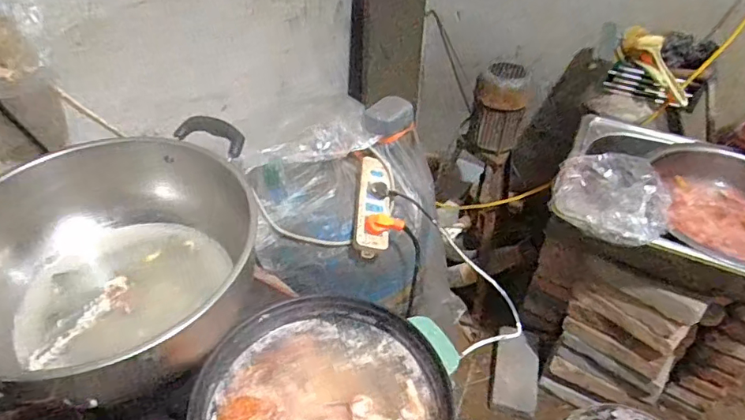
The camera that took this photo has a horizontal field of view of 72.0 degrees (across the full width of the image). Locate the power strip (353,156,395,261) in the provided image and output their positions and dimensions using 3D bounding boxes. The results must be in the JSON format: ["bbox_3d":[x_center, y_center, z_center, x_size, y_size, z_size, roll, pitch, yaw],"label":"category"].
[{"bbox_3d":[0.004,-0.012,0.875,0.067,0.046,0.182,4,66,1],"label":"power strip"}]

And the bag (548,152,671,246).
[{"bbox_3d":[0.469,-0.038,1.004,0.209,0.078,0.216,23,48,19],"label":"bag"}]

